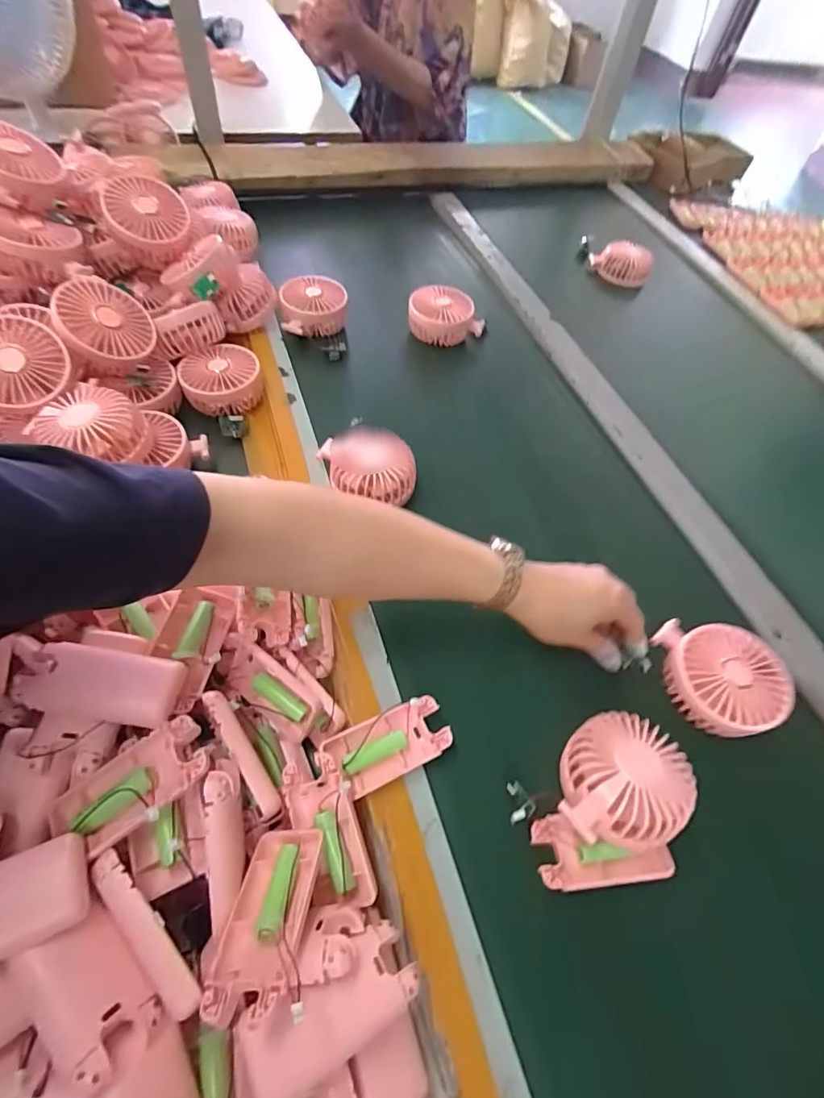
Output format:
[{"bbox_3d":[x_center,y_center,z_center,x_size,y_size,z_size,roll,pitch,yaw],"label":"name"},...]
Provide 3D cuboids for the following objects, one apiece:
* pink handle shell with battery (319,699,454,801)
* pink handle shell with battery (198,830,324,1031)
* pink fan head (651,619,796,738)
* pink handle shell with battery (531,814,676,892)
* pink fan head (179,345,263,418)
[{"bbox_3d":[-0.015,0.147,0.364,0.087,0.017,0.045,-21,61,-19],"label":"pink handle shell with battery"},{"bbox_3d":[-0.084,0.212,0.280,0.048,0.014,0.094,-10,28,11],"label":"pink handle shell with battery"},{"bbox_3d":[0.267,0.110,0.420,0.088,0.040,0.097,-3,57,-8],"label":"pink fan head"},{"bbox_3d":[0.136,0.216,0.349,0.095,0.010,0.045,-1,57,-7],"label":"pink handle shell with battery"},{"bbox_3d":[-0.223,-0.198,0.567,0.088,0.041,0.081,-8,58,-12],"label":"pink fan head"}]

